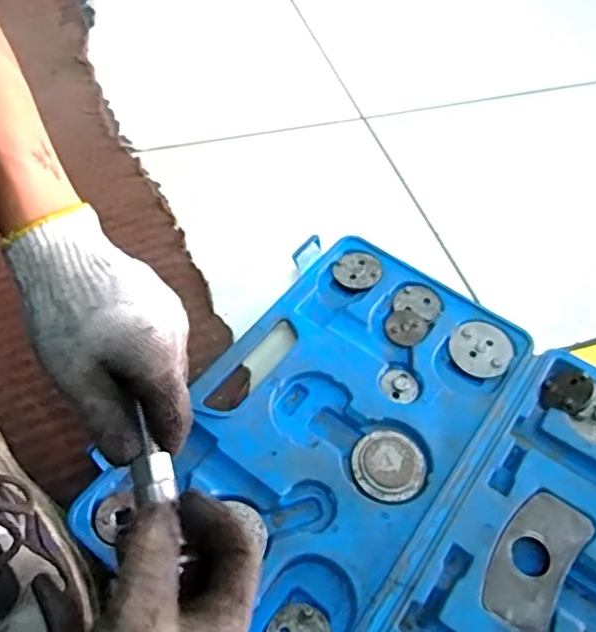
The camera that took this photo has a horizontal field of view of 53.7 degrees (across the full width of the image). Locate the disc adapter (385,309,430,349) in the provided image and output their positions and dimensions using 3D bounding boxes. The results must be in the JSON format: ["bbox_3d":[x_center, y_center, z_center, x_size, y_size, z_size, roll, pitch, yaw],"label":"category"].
[{"bbox_3d":[0.092,0.010,0.505,0.036,0.006,0.034,1,53,-1],"label":"disc adapter"}]

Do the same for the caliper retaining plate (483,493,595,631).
[{"bbox_3d":[0.156,0.159,0.386,0.046,0.004,0.095,32,59,20],"label":"caliper retaining plate"}]

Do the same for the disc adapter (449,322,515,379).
[{"bbox_3d":[0.155,0.027,0.496,0.050,0.005,0.048,1,53,-1],"label":"disc adapter"}]

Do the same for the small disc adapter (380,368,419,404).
[{"bbox_3d":[0.081,0.056,0.475,0.029,0.006,0.031,1,53,-1],"label":"small disc adapter"}]

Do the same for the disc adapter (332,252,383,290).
[{"bbox_3d":[0.055,-0.041,0.544,0.043,0.011,0.040,1,53,-1],"label":"disc adapter"}]

